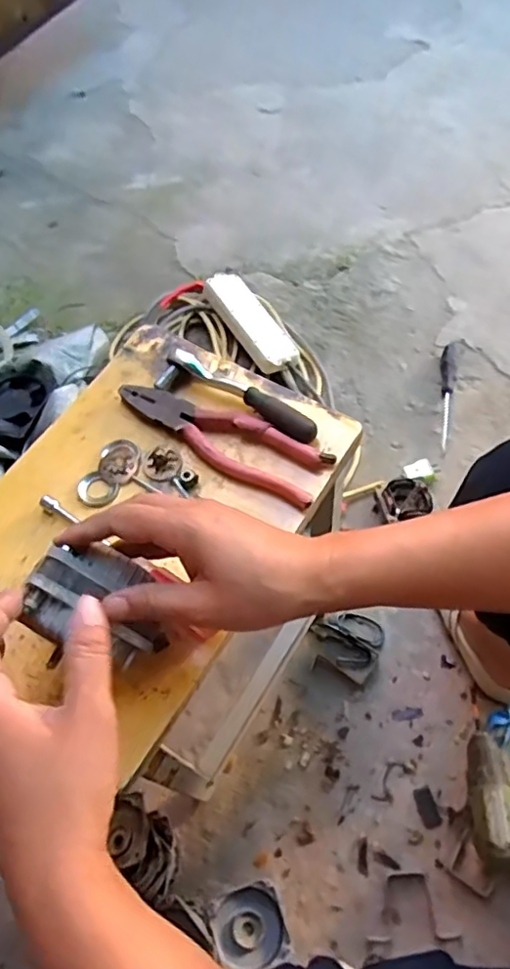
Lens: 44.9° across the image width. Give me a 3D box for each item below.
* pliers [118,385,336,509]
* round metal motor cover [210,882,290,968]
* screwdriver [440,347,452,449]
[{"bbox_3d":[-0.031,-0.043,0.510,0.190,0.015,0.052,27,67,19],"label":"pliers"},{"bbox_3d":[-0.007,0.512,0.714,0.080,0.030,0.076,-19,61,-5],"label":"round metal motor cover"},{"bbox_3d":[0.332,-0.154,1.066,0.019,0.021,0.200,4,62,5],"label":"screwdriver"}]

